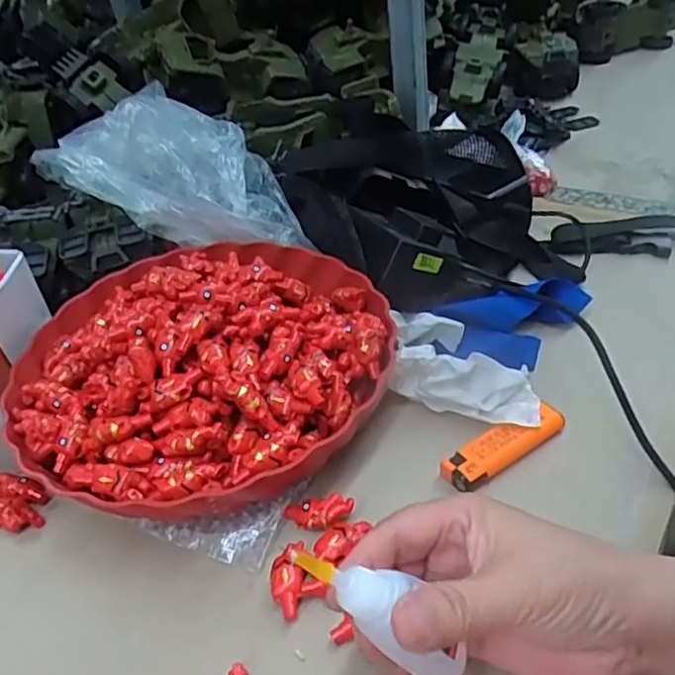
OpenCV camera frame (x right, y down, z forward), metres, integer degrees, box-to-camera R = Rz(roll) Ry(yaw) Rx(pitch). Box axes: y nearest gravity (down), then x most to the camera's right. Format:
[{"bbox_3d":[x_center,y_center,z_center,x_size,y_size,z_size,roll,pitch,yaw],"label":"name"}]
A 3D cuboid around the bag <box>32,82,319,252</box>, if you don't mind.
[{"bbox_3d":[-0.147,-0.145,0.519,0.244,0.090,0.101,2,39,13],"label":"bag"}]

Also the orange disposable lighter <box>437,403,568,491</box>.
[{"bbox_3d":[0.099,0.063,0.380,0.081,0.013,0.024,-26,44,-24],"label":"orange disposable lighter"}]

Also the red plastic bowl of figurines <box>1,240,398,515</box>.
[{"bbox_3d":[-0.089,0.006,0.422,0.230,0.082,0.242,-3,40,2],"label":"red plastic bowl of figurines"}]

